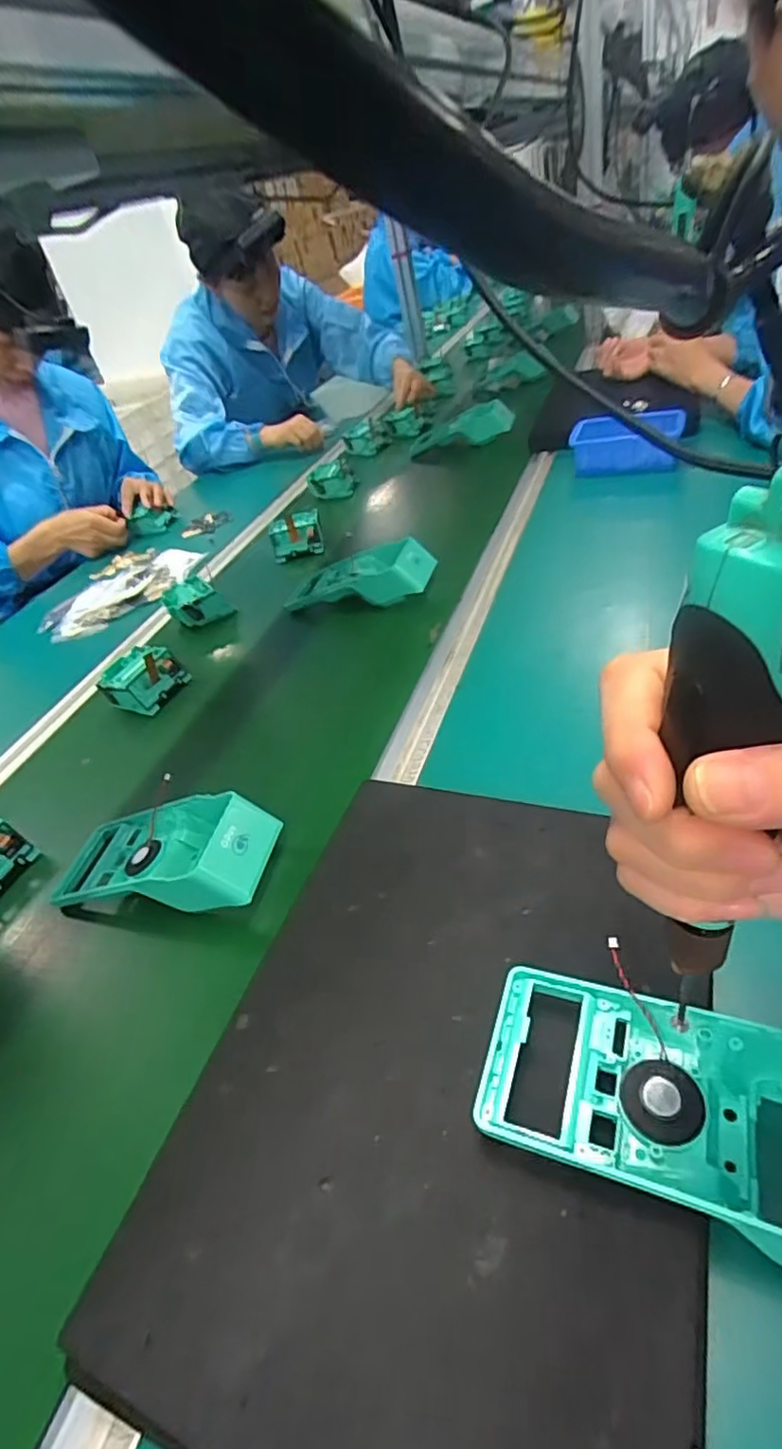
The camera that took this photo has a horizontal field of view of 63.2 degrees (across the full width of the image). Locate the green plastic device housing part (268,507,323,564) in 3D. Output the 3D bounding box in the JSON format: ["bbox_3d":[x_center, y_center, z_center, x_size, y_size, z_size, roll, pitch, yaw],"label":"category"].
[{"bbox_3d":[-0.140,-0.279,0.937,0.074,0.050,0.046,-16,39,-1],"label":"green plastic device housing part"}]

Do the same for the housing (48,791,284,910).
[{"bbox_3d":[-0.178,0.102,0.503,0.187,0.074,0.091,-1,41,17],"label":"housing"}]

